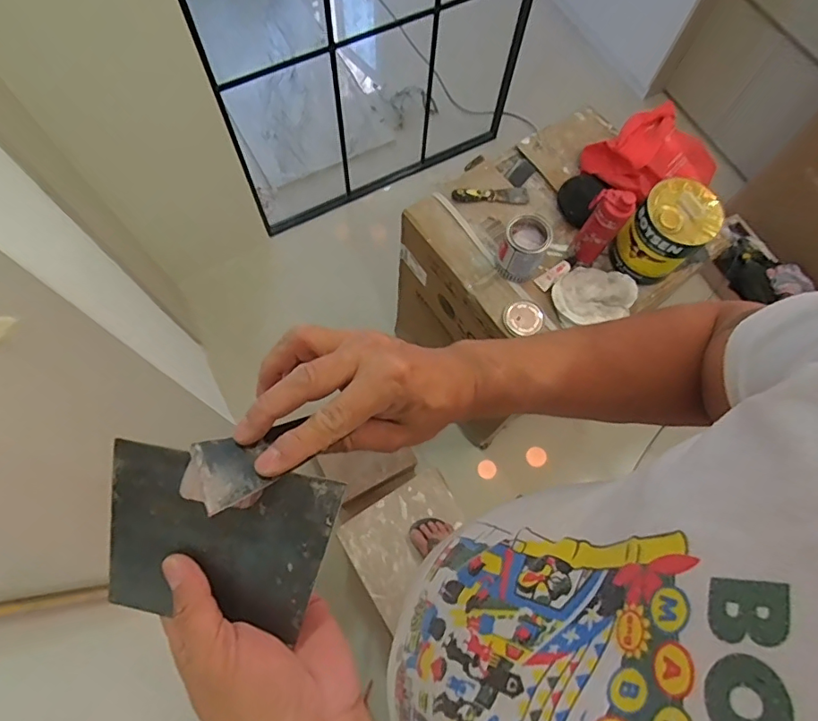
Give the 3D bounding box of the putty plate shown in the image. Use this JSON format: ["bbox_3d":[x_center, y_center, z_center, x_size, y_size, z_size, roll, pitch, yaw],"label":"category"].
[{"bbox_3d":[-0.112,0.105,0.293,0.134,0.006,0.094,9,91,8],"label":"putty plate"}]

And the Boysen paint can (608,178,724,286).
[{"bbox_3d":[0.565,-0.283,1.113,0.156,0.165,0.144,1,70,-2],"label":"Boysen paint can"}]

